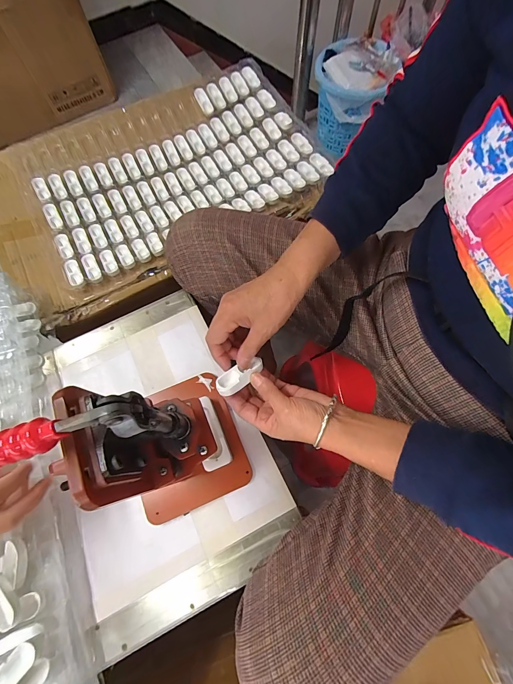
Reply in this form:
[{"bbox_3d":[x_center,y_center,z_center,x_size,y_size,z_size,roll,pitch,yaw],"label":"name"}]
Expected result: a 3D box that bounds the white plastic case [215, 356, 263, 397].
[{"bbox_3d":[-0.019,0.038,0.376,0.064,0.011,0.026,-30,73,-20],"label":"white plastic case"}]

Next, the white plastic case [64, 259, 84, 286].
[{"bbox_3d":[-0.330,-0.123,0.573,0.026,0.018,0.064,-31,73,-9],"label":"white plastic case"}]

